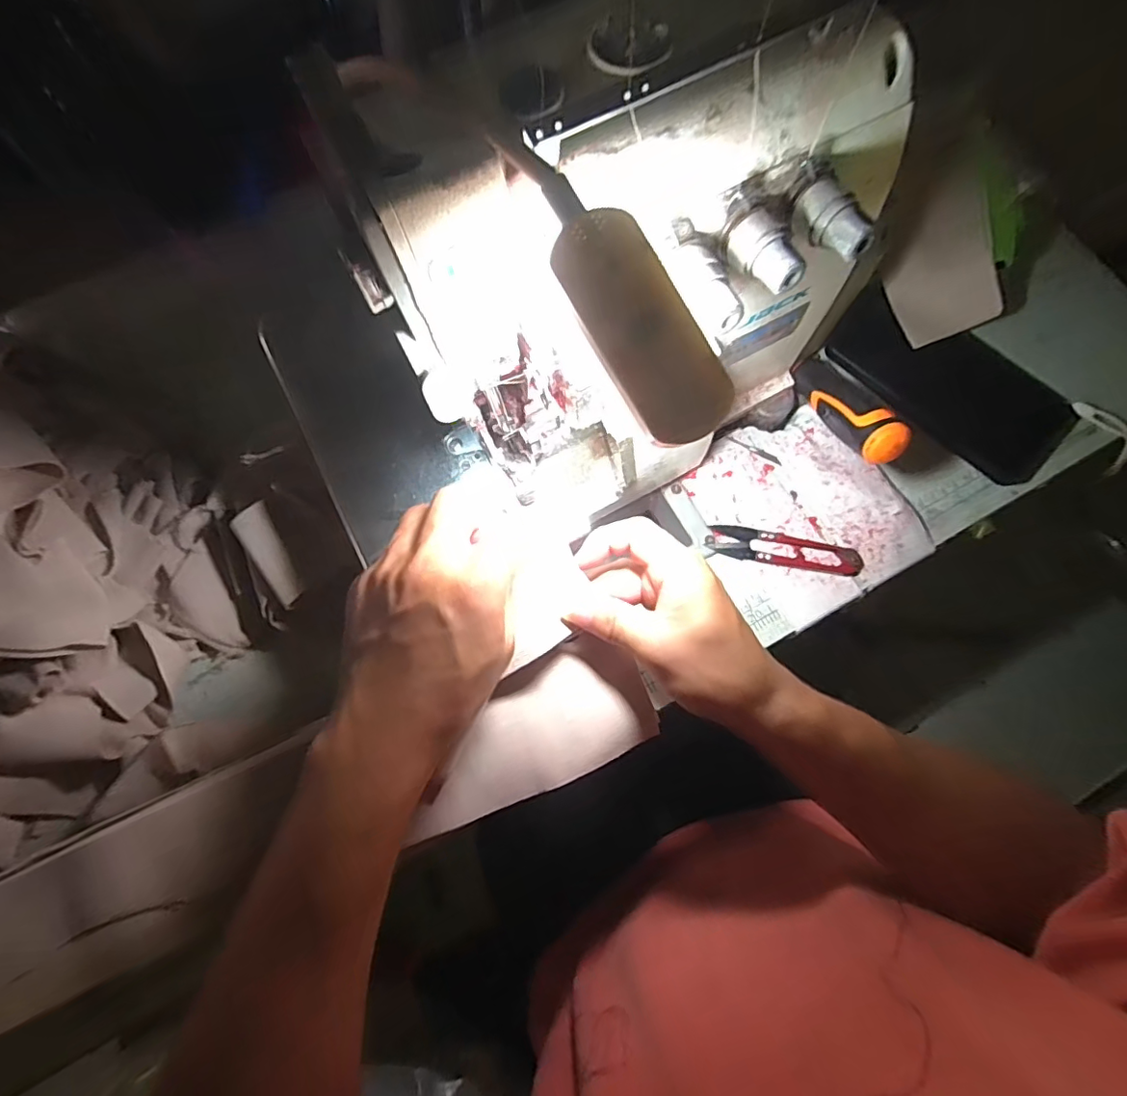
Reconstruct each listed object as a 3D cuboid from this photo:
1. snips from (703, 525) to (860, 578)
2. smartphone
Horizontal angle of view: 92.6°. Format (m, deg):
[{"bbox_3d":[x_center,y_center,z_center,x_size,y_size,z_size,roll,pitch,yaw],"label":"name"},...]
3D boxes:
[{"bbox_3d":[0.157,0.001,0.380,0.106,0.005,0.023,10,78,3],"label":"snips"},{"bbox_3d":[0.290,-0.126,0.406,0.176,0.014,0.085,41,81,9],"label":"smartphone"}]

